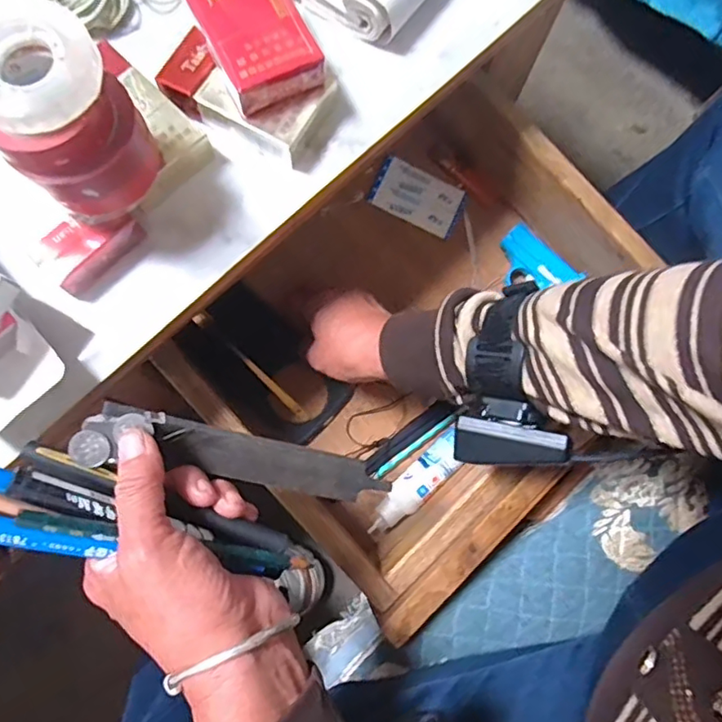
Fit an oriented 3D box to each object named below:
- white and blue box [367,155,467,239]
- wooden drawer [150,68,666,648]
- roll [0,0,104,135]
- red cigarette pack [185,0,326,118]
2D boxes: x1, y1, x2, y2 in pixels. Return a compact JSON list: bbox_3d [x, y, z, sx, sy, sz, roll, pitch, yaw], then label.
[{"bbox_3d":[0.057,-0.163,0.552,0.087,0.005,0.056,26,78,1],"label":"white and blue box"},{"bbox_3d":[0.059,-0.020,0.494,0.361,0.093,0.313,-43,85,-10],"label":"wooden drawer"},{"bbox_3d":[-0.143,-0.127,0.242,0.056,0.013,0.055,1,79,-4],"label":"roll"},{"bbox_3d":[-0.061,-0.189,0.316,0.053,0.016,0.088,-27,83,-7],"label":"red cigarette pack"}]

